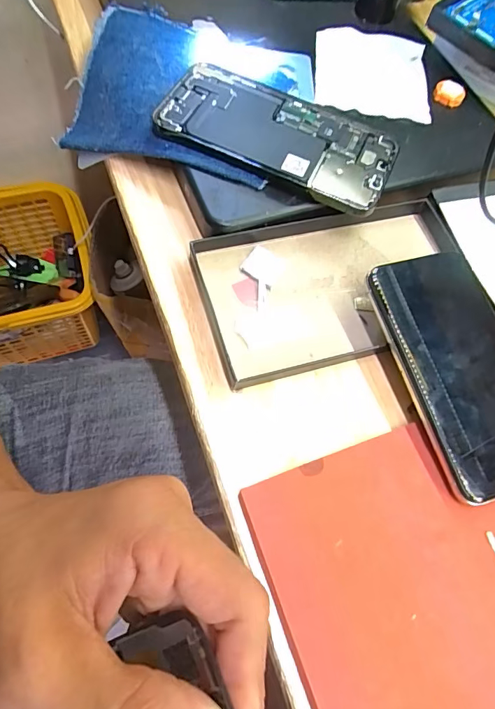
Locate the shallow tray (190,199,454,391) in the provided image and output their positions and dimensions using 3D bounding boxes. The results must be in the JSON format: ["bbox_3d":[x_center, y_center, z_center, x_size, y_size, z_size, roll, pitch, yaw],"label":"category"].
[{"bbox_3d":[0.062,-0.045,0.280,0.177,0.023,0.098,-15,68,-13],"label":"shallow tray"}]

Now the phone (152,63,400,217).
[{"bbox_3d":[0.023,-0.152,0.294,0.156,0.013,0.079,25,65,5],"label":"phone"}]

